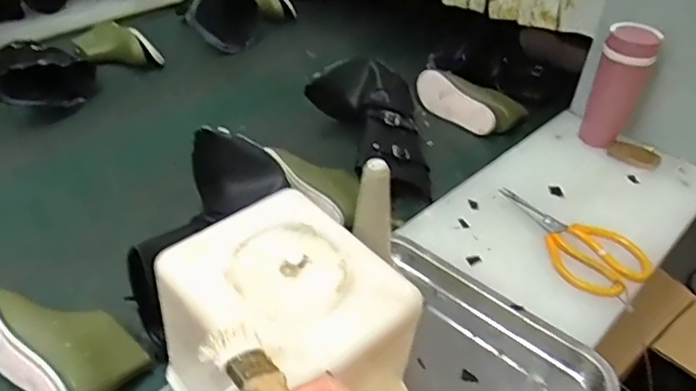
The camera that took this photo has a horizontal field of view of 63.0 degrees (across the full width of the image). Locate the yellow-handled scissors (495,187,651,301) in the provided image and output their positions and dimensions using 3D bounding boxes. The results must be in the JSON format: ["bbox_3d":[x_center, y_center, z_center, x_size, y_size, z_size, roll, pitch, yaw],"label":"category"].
[{"bbox_3d":[0.263,0.044,0.685,0.100,0.010,0.194,-17,43,-22],"label":"yellow-handled scissors"}]

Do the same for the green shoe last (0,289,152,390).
[{"bbox_3d":[-0.285,0.144,0.558,0.173,0.053,0.094,24,44,24],"label":"green shoe last"}]

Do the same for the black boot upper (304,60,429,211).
[{"bbox_3d":[0.052,-0.096,0.845,0.148,0.071,0.257,-16,59,-21],"label":"black boot upper"}]

